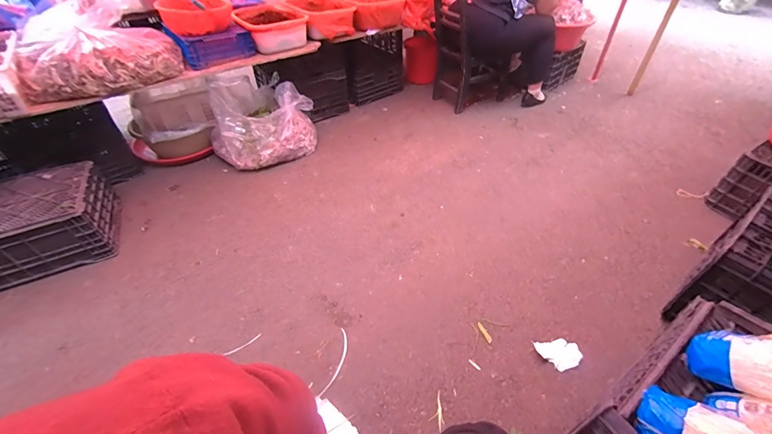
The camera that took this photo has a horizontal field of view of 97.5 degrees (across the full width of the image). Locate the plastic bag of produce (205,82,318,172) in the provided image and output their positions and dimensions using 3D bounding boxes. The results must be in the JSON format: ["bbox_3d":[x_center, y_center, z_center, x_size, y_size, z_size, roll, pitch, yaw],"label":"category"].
[{"bbox_3d":[-0.617,-0.466,1.748,0.538,0.355,0.251,-22,50,-20],"label":"plastic bag of produce"}]

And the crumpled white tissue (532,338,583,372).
[{"bbox_3d":[0.539,0.427,1.051,0.124,0.030,0.099,-6,46,-6],"label":"crumpled white tissue"}]

